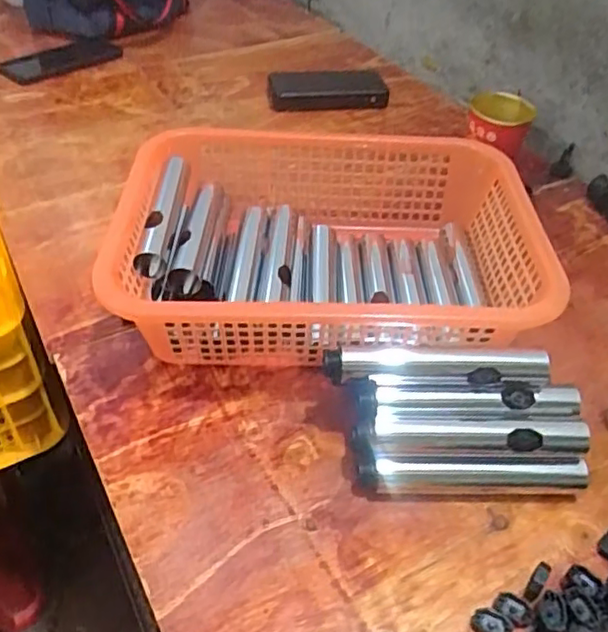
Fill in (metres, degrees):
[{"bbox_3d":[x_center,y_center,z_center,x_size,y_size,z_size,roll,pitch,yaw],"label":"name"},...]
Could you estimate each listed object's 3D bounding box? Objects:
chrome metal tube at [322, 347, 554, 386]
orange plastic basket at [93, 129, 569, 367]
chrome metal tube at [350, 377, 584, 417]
[{"bbox_3d":[0.091,0.033,0.425,0.150,0.023,0.020,2,43,-1],"label":"chrome metal tube"},{"bbox_3d":[0.017,-0.054,0.534,0.336,0.094,0.249,0,44,-3],"label":"orange plastic basket"},{"bbox_3d":[0.111,0.056,0.421,0.151,0.018,0.019,2,43,-1],"label":"chrome metal tube"}]

